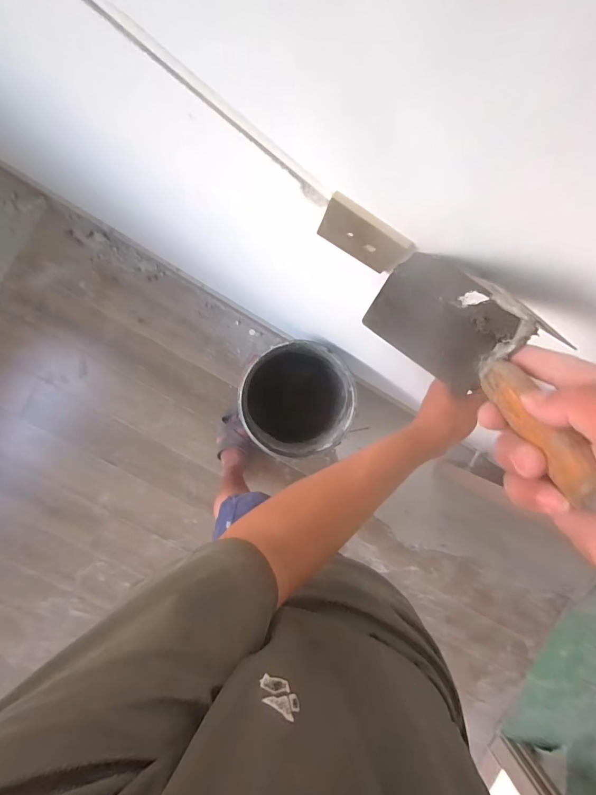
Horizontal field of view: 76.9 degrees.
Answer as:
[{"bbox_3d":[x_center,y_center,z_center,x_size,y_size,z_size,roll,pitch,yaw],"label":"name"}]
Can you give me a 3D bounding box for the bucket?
[{"bbox_3d":[-0.011,0.004,1.121,0.298,0.351,0.295,0,93,-7],"label":"bucket"}]

